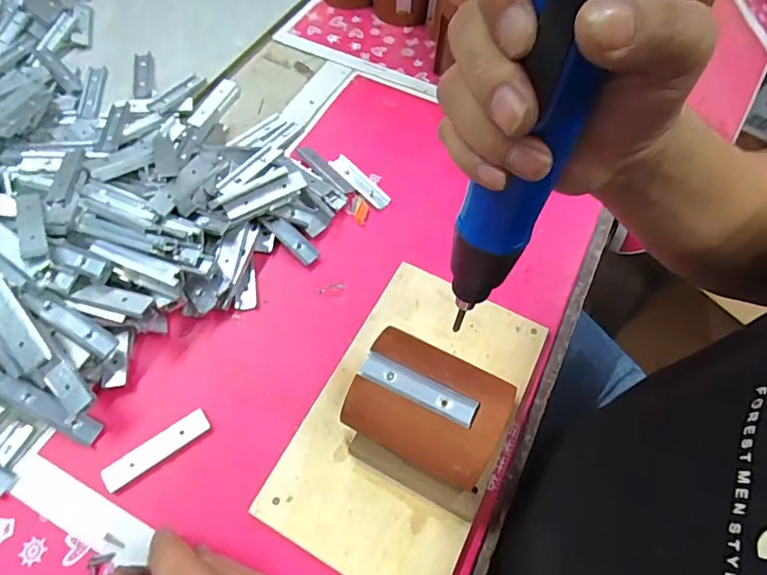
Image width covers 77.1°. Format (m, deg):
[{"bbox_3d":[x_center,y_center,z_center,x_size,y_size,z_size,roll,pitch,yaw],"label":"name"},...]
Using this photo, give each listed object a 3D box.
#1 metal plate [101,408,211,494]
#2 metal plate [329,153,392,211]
[{"bbox_3d":[-0.172,0.123,0.366,0.080,0.004,0.021,-32,67,-20],"label":"metal plate"},{"bbox_3d":[-0.025,-0.110,0.504,0.021,0.005,0.079,-36,69,-22],"label":"metal plate"}]

